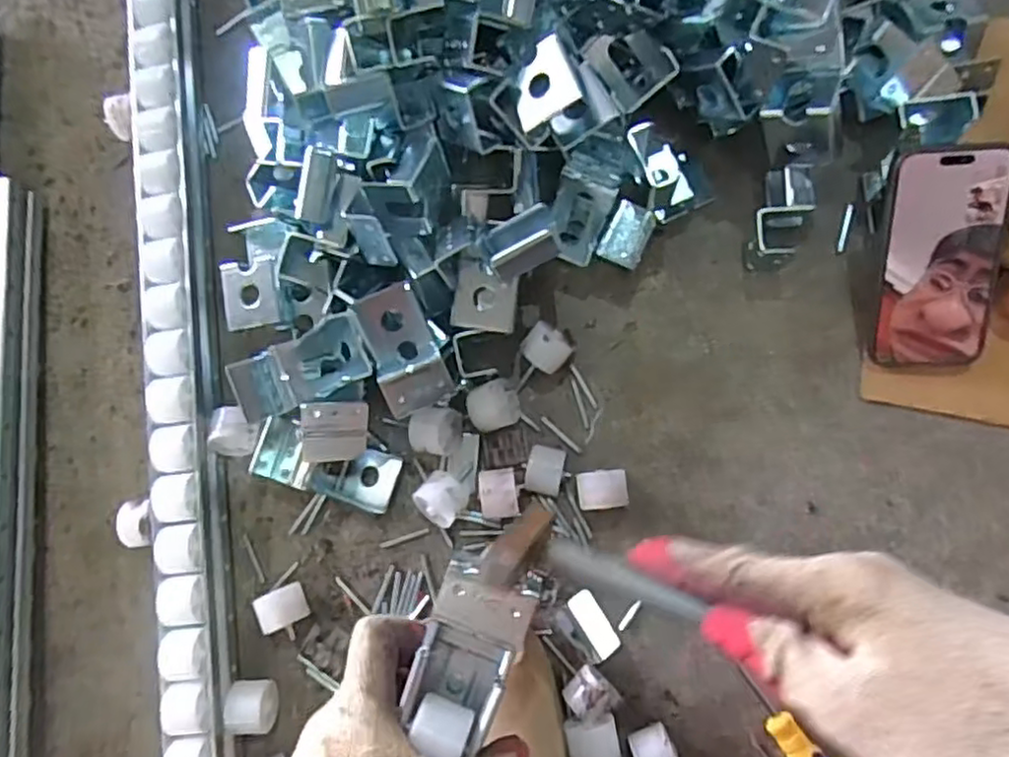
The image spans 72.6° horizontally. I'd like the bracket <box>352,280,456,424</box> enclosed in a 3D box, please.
[{"bbox_3d":[-0.069,-0.022,0.466,0.045,0.032,0.088,-24,80,1],"label":"bracket"}]

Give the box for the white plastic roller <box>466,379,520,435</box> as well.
[{"bbox_3d":[-0.007,0.021,0.505,0.036,0.029,0.034,-22,80,1],"label":"white plastic roller"}]

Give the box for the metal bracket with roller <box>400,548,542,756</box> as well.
[{"bbox_3d":[-0.016,0.129,0.338,0.045,0.049,0.087,21,85,8],"label":"metal bracket with roller"}]

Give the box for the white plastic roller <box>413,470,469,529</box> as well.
[{"bbox_3d":[-0.044,0.087,0.499,0.033,0.033,0.035,41,87,9],"label":"white plastic roller"}]

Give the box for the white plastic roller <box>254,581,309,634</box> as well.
[{"bbox_3d":[-0.158,0.165,0.497,0.029,0.031,0.027,-24,80,1],"label":"white plastic roller"}]

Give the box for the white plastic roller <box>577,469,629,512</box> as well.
[{"bbox_3d":[0.070,0.079,0.490,0.035,0.028,0.027,-7,81,4],"label":"white plastic roller"}]

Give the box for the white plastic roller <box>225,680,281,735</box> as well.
[{"bbox_3d":[-0.179,0.234,0.489,0.030,0.031,0.035,-3,81,4],"label":"white plastic roller"}]

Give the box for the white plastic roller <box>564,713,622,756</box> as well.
[{"bbox_3d":[0.060,0.246,0.468,0.034,0.024,0.032,-8,81,4],"label":"white plastic roller"}]

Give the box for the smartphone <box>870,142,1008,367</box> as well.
[{"bbox_3d":[0.292,-0.077,0.458,0.075,0.010,0.145,-4,112,12],"label":"smartphone"}]

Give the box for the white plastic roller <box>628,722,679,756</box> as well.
[{"bbox_3d":[0.100,0.248,0.459,0.027,0.035,0.034,-23,80,1],"label":"white plastic roller"}]

